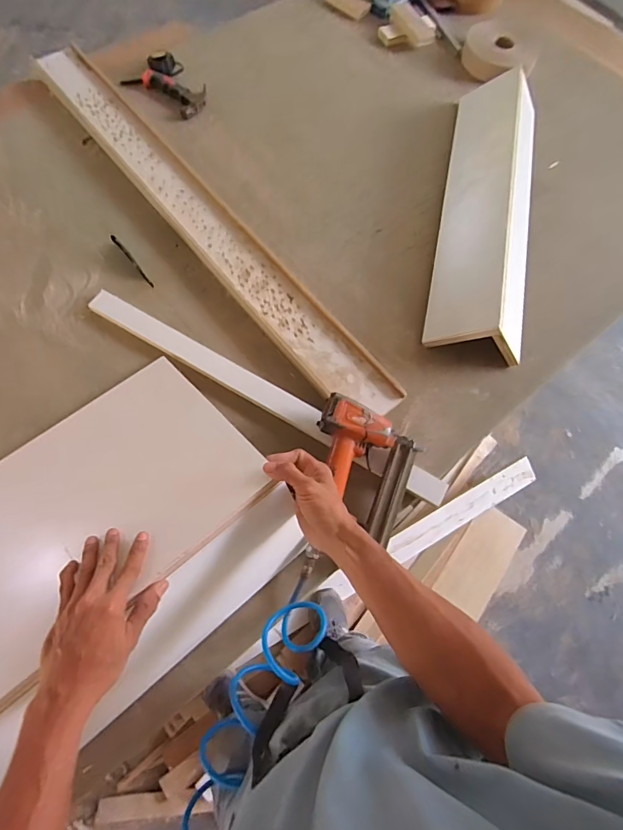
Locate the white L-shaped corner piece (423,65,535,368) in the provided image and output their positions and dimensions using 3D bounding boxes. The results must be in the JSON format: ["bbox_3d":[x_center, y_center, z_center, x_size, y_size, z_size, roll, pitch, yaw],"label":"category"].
[{"bbox_3d":[0.373,-0.441,0.879,0.183,0.089,0.687,12,68,3],"label":"white L-shaped corner piece"}]

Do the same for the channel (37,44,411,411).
[{"bbox_3d":[-0.242,-0.420,0.873,0.107,0.028,1.129,-37,74,-15],"label":"channel"}]

